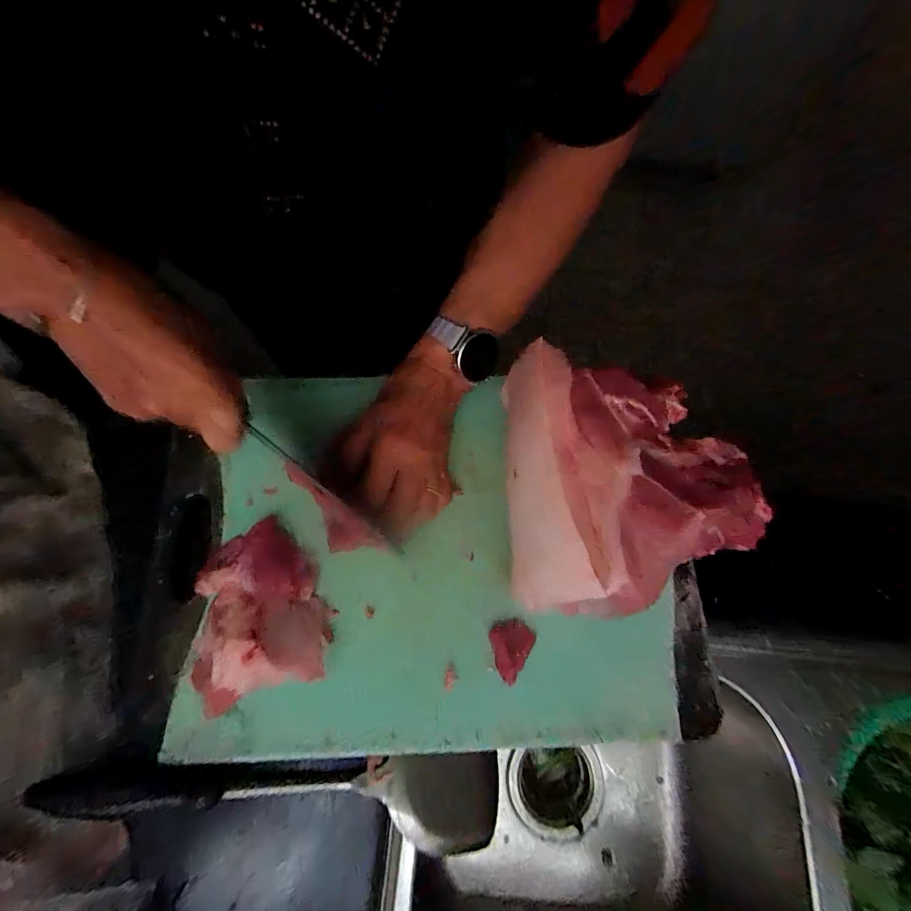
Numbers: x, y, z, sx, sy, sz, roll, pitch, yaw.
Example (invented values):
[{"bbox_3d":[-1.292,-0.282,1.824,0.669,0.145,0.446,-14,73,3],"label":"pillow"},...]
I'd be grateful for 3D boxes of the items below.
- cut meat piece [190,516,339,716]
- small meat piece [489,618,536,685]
[{"bbox_3d":[-0.150,0.113,0.301,0.098,0.041,0.122,-17,70,-8],"label":"cut meat piece"},{"bbox_3d":[0.040,0.145,0.308,0.031,0.015,0.041,31,76,8],"label":"small meat piece"}]

